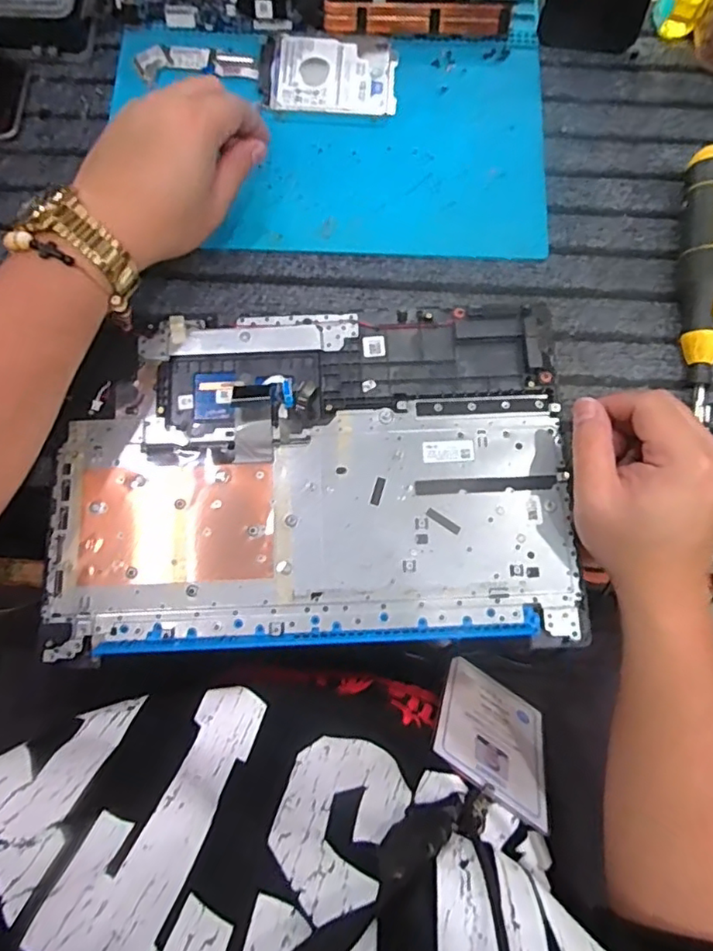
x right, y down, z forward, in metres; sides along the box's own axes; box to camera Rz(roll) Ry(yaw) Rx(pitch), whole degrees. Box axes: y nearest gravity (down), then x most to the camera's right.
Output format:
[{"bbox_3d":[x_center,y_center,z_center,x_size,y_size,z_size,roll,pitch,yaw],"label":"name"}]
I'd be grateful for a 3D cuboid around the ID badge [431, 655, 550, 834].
[{"bbox_3d":[0.107,0.200,0.467,0.093,0.127,0.005,35,110,5],"label":"ID badge"}]

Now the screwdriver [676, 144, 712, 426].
[{"bbox_3d":[0.251,-0.140,0.433,0.032,0.038,0.191,5,78,3],"label":"screwdriver"}]

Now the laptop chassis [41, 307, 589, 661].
[{"bbox_3d":[-0.030,-0.002,0.416,0.346,0.014,0.231,-1,79,-1],"label":"laptop chassis"}]

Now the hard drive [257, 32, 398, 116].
[{"bbox_3d":[-0.023,-0.324,0.485,0.109,0.006,0.070,4,78,3],"label":"hard drive"}]

